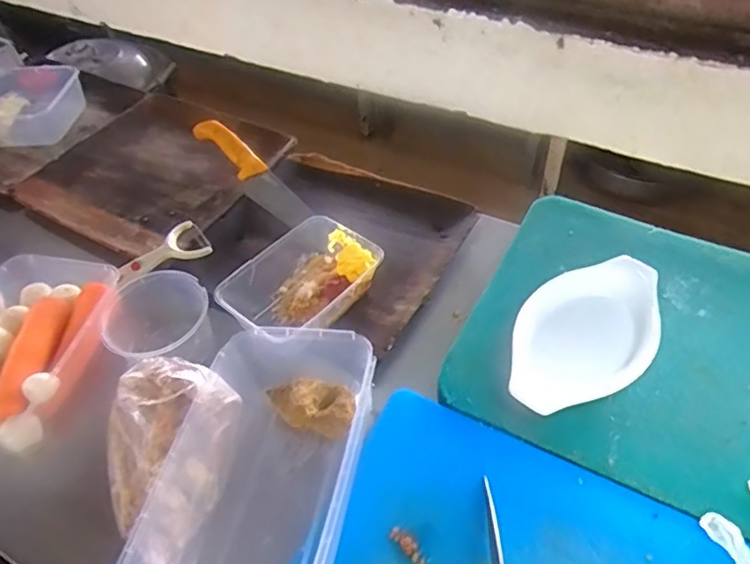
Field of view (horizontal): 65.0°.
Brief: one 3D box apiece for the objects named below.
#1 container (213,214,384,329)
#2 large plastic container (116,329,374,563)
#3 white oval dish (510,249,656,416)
[{"bbox_3d":[-0.083,0.002,0.681,0.116,0.052,0.177,36,61,29],"label":"container"},{"bbox_3d":[-0.098,0.153,0.529,0.167,0.078,0.284,7,51,10],"label":"large plastic container"},{"bbox_3d":[0.219,0.055,0.617,0.125,0.033,0.216,31,58,26],"label":"white oval dish"}]

